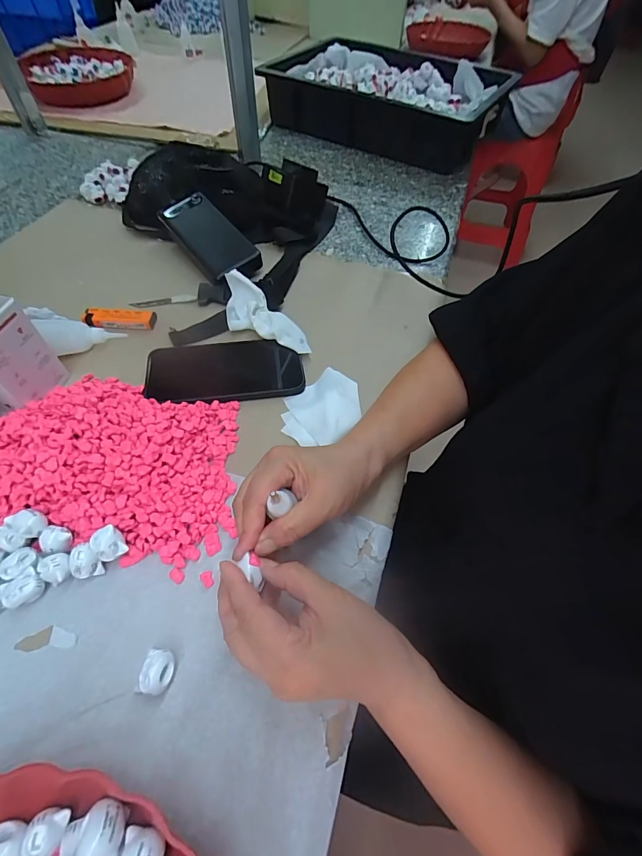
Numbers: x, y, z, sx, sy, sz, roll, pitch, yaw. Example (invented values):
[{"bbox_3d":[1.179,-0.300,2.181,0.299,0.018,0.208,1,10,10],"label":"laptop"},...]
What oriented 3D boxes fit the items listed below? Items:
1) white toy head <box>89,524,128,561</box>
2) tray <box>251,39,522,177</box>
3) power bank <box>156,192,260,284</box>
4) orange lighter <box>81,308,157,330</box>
[{"bbox_3d":[-0.162,0.088,0.289,0.021,0.012,0.021,-31,62,-20],"label":"white toy head"},{"bbox_3d":[0.145,-0.717,0.827,0.452,0.096,0.323,25,59,16],"label":"tray"},{"bbox_3d":[-0.157,-0.267,0.524,0.075,0.020,0.156,-37,74,-5],"label":"power bank"},{"bbox_3d":[-0.241,-0.131,0.453,0.083,0.011,0.025,-1,56,-1],"label":"orange lighter"}]

